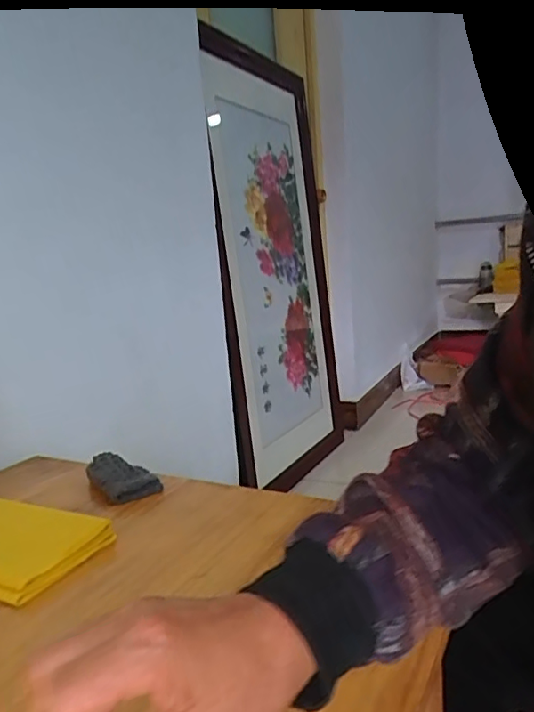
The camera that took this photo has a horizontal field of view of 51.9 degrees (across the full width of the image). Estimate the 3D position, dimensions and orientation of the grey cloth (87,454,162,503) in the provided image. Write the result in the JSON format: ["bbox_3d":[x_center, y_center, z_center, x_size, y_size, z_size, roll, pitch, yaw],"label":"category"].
[{"bbox_3d":[-0.186,0.155,0.704,0.062,0.035,0.100,-12,12,-39],"label":"grey cloth"}]

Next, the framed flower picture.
[{"bbox_3d":[0.036,-0.291,1.765,0.061,1.338,0.765,-4,10,31],"label":"framed flower picture"}]

